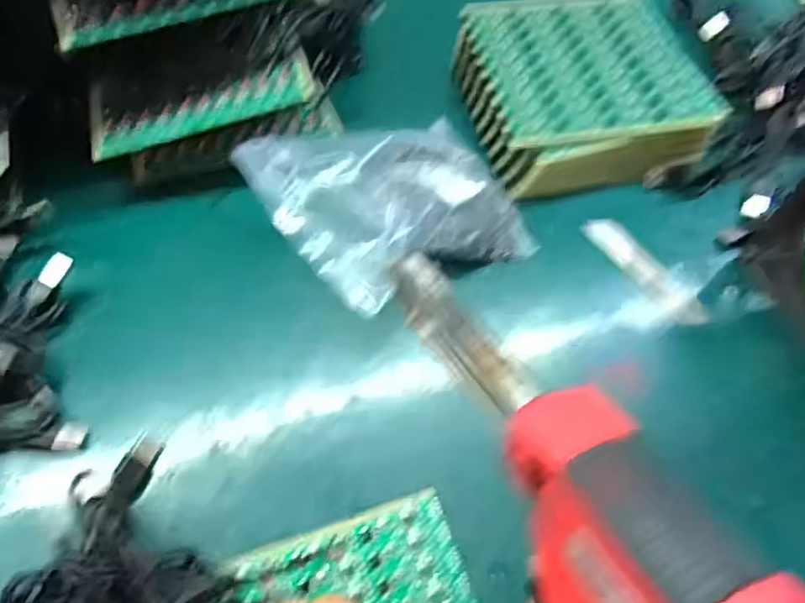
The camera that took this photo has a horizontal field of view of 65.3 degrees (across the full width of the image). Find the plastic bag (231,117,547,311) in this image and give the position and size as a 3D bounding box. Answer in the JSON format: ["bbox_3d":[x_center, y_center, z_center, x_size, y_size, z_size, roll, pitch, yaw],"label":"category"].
[{"bbox_3d":[-0.006,-0.061,0.404,0.149,0.067,0.119,-27,66,-17],"label":"plastic bag"}]

